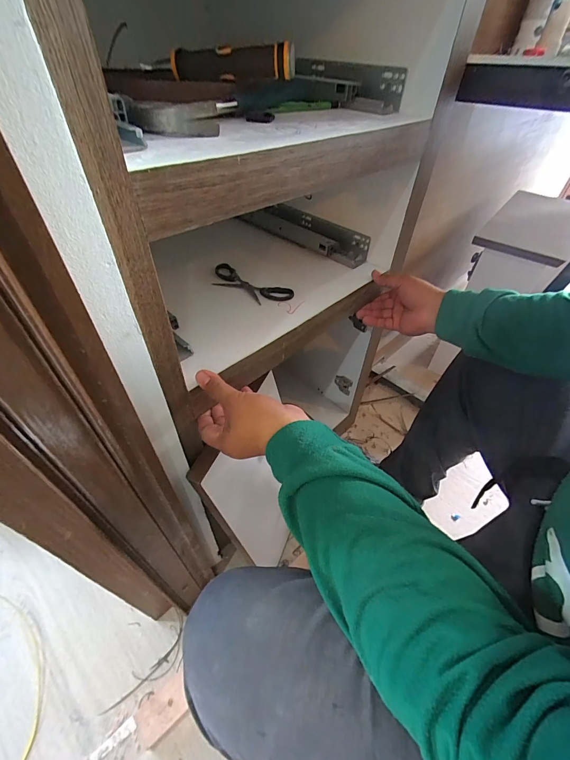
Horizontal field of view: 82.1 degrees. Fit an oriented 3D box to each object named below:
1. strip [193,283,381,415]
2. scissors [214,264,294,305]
[{"bbox_3d":[0.023,-0.066,0.488,0.012,0.051,0.377,37,55,26],"label":"strip"},{"bbox_3d":[-0.060,-0.155,0.536,0.154,0.013,0.047,27,51,22],"label":"scissors"}]

